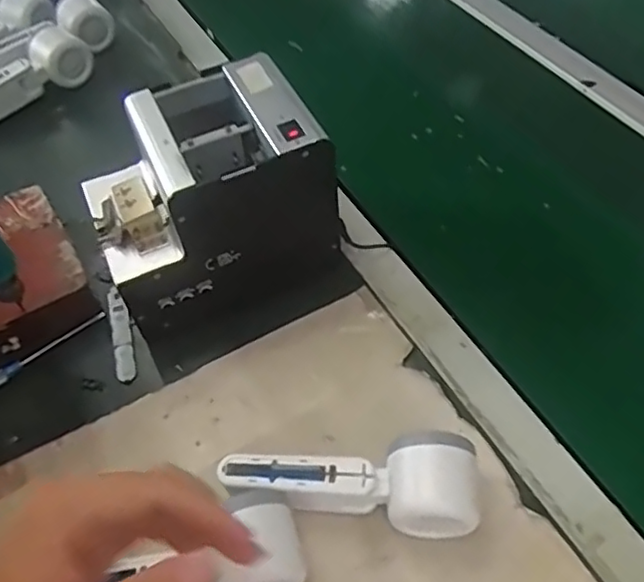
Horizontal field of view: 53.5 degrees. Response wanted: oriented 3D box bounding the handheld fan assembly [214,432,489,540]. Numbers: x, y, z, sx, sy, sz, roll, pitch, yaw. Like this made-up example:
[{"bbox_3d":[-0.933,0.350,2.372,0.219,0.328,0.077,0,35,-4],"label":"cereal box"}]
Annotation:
[{"bbox_3d":[0.019,0.127,0.423,0.166,0.042,0.055,1,52,4],"label":"handheld fan assembly"}]

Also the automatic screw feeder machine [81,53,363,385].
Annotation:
[{"bbox_3d":[-0.090,-0.065,0.515,0.178,0.148,0.156,-25,55,-16],"label":"automatic screw feeder machine"}]

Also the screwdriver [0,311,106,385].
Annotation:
[{"bbox_3d":[-0.239,0.053,0.530,0.127,0.012,0.007,-36,58,-23],"label":"screwdriver"}]

